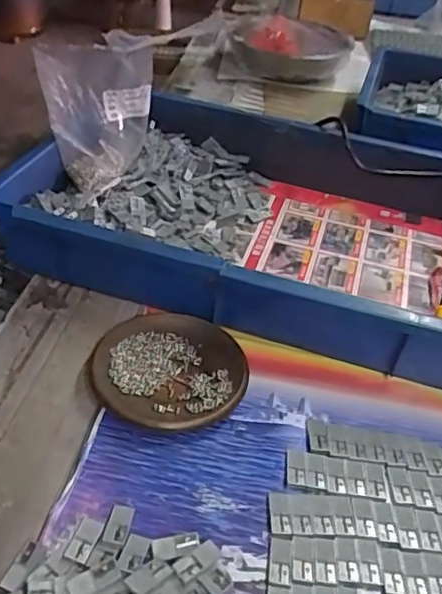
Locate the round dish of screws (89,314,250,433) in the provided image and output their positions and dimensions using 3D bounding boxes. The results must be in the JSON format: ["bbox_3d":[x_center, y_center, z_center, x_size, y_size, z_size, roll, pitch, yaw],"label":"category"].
[{"bbox_3d":[-0.038,0.057,0.446,0.112,0.016,0.105,4,41,-3],"label":"round dish of screws"}]

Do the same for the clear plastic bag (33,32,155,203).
[{"bbox_3d":[-0.112,-0.179,0.568,0.106,0.133,0.060,-14,28,-11],"label":"clear plastic bag"}]

